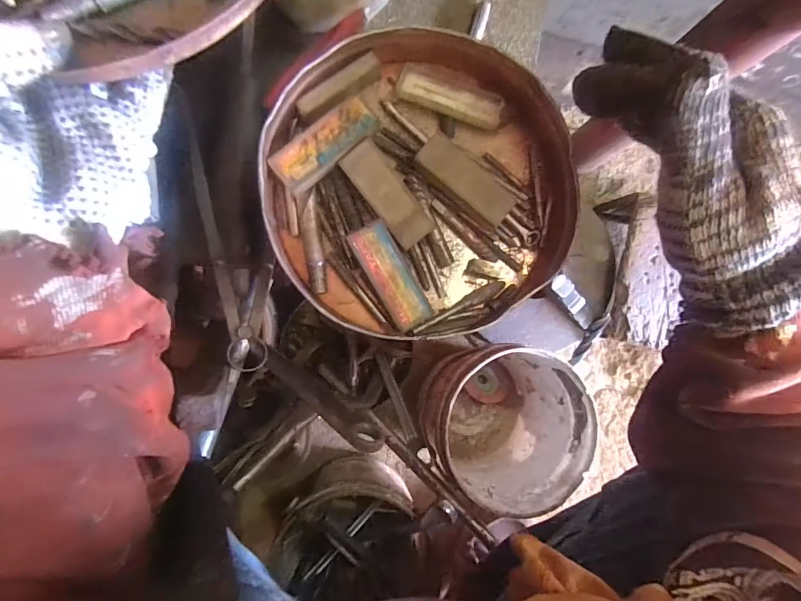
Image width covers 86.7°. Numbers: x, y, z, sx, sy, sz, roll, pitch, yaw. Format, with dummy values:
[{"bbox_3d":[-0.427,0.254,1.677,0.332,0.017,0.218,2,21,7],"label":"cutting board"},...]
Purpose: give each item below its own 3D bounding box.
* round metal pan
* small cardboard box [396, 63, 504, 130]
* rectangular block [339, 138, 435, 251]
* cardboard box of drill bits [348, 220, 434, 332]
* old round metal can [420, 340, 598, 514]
[{"bbox_3d":[0.016,-0.079,0.295,0.207,0.039,0.205,0,87,-6],"label":"round metal pan"},{"bbox_3d":[0.037,-0.149,0.309,0.076,0.011,0.027,20,86,-4],"label":"small cardboard box"},{"bbox_3d":[-0.008,-0.071,0.287,0.028,0.010,0.073,-38,92,-6],"label":"rectangular block"},{"bbox_3d":[-0.006,-0.017,0.288,0.027,0.008,0.075,-30,91,-6],"label":"cardboard box of drill bits"},{"bbox_3d":[0.135,0.164,0.605,0.197,0.202,0.194,0,87,-6],"label":"old round metal can"}]

